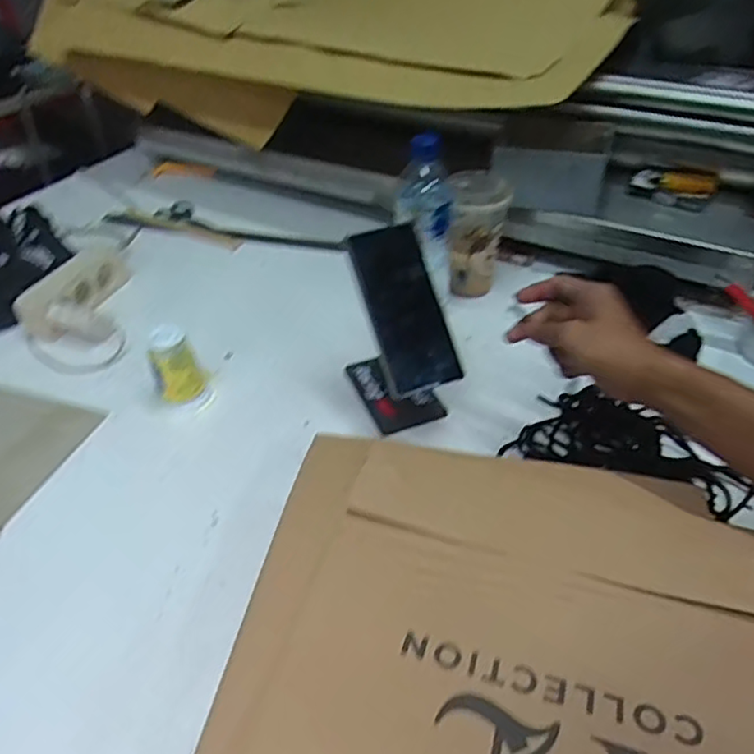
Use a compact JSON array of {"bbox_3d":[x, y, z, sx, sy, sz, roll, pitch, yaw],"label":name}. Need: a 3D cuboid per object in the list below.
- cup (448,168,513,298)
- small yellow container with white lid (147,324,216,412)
[{"bbox_3d":[0.123,-0.180,0.807,0.077,0.149,0.081,-2,42,1],"label":"cup"},{"bbox_3d":[-0.211,-0.009,0.680,0.059,0.090,0.052,-12,42,-14],"label":"small yellow container with white lid"}]

